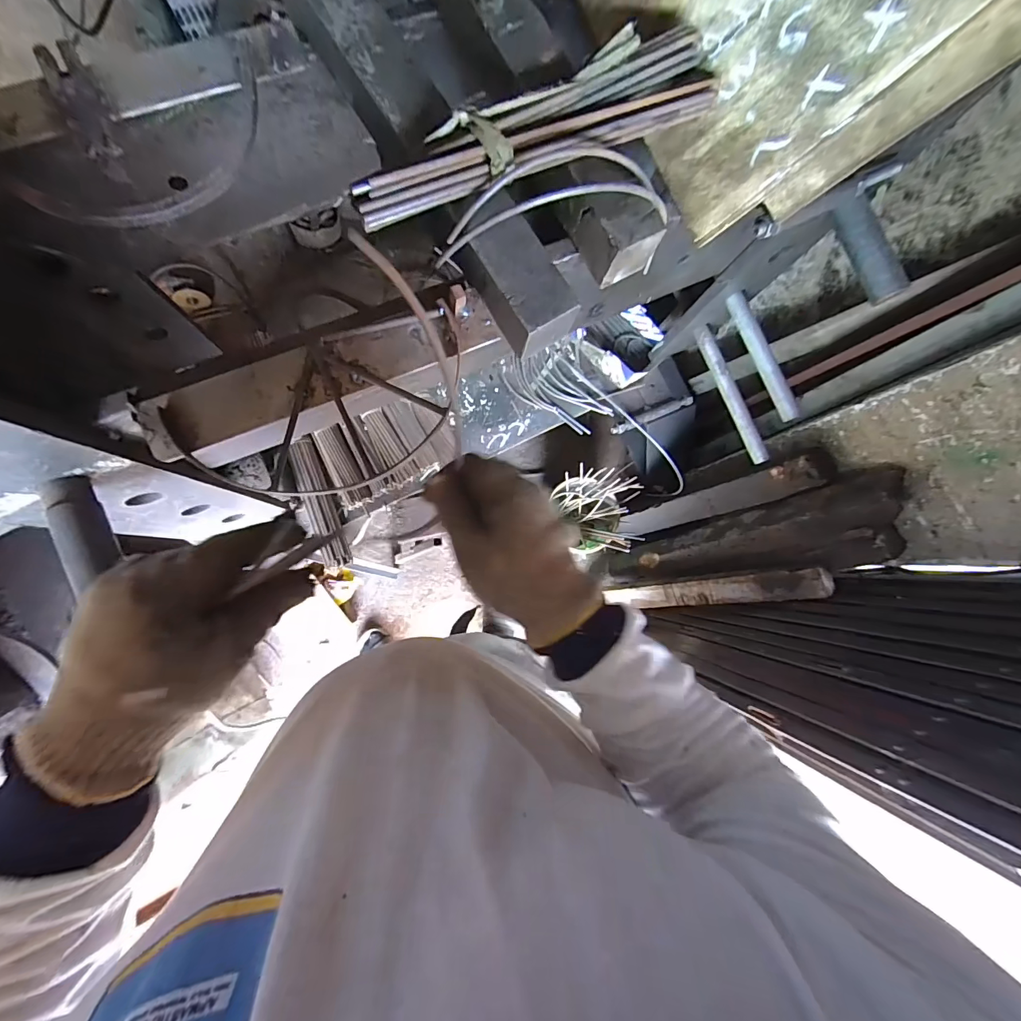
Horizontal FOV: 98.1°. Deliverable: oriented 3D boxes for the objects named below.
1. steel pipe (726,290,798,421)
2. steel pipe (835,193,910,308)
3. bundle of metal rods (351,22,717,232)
[{"bbox_3d":[0.389,-0.236,0.681,0.026,0.028,0.209,-21,87,-8],"label":"steel pipe"},{"bbox_3d":[0.395,-0.285,0.486,0.032,0.027,0.113,-28,88,-8],"label":"steel pipe"},{"bbox_3d":[0.027,-0.297,0.338,0.319,0.027,0.061,-28,88,-8],"label":"bundle of metal rods"}]

